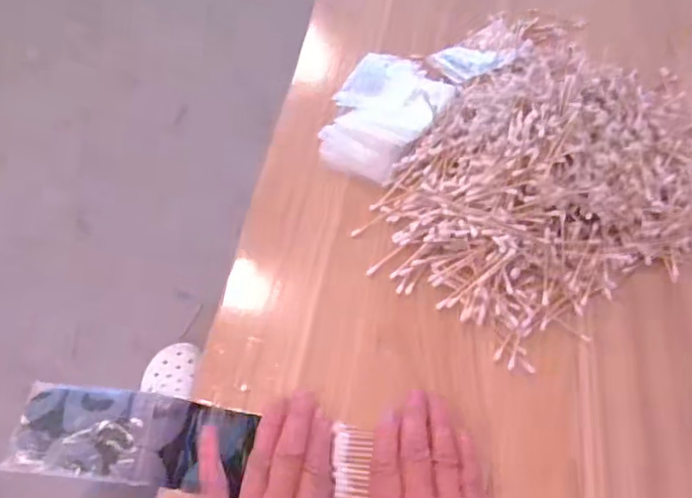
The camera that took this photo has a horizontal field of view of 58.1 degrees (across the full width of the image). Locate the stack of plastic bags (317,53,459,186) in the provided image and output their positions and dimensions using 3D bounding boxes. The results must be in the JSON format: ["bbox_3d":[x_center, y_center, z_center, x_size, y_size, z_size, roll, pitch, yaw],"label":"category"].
[{"bbox_3d":[0.041,-0.143,0.638,0.111,0.022,0.173,21,58,12],"label":"stack of plastic bags"}]

